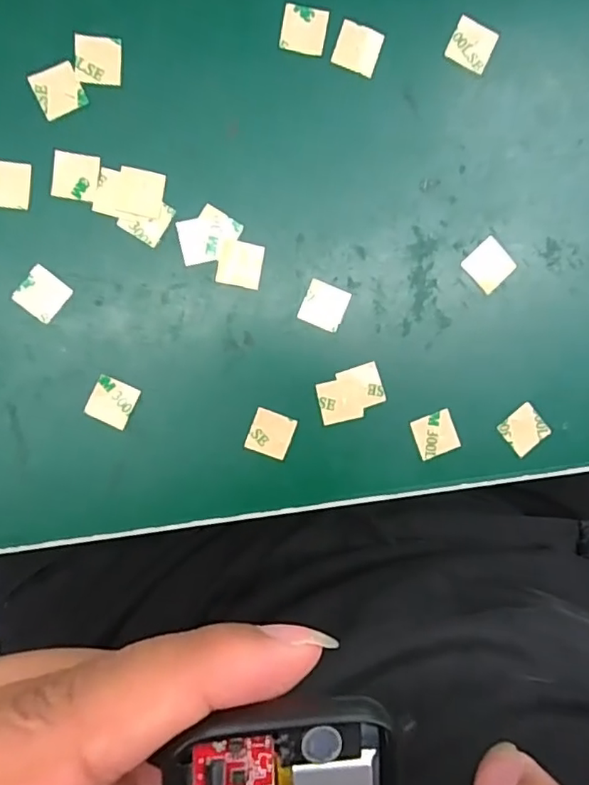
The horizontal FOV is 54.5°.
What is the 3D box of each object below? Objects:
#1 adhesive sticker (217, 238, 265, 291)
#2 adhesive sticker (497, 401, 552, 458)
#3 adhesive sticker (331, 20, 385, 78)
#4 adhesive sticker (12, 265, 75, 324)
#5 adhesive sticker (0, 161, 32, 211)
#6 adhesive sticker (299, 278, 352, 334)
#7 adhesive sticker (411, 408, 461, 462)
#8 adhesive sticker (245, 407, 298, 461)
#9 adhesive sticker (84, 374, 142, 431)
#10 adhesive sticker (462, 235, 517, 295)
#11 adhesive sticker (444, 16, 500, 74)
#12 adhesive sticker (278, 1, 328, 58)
[{"bbox_3d":[-0.019,-0.046,0.204,0.015,0.004,0.016,9,94,-6],"label":"adhesive sticker"},{"bbox_3d":[0.087,0.014,0.216,0.016,0.004,0.015,-39,94,-1],"label":"adhesive sticker"},{"bbox_3d":[0.022,-0.121,0.202,0.015,0.004,0.015,18,95,-6],"label":"adhesive sticker"},{"bbox_3d":[-0.088,-0.034,0.200,0.015,0.004,0.015,37,85,-7],"label":"adhesive sticker"},{"bbox_3d":[-0.098,-0.071,0.196,0.015,0.004,0.015,7,93,-7],"label":"adhesive sticker"},{"bbox_3d":[0.011,-0.031,0.207,0.015,0.004,0.016,22,90,-6],"label":"adhesive sticker"},{"bbox_3d":[0.053,0.016,0.213,0.015,0.004,0.015,-22,94,-2],"label":"adhesive sticker"},{"bbox_3d":[-0.008,0.015,0.209,0.015,0.004,0.015,19,90,-6],"label":"adhesive sticker"},{"bbox_3d":[-0.065,0.004,0.203,0.015,0.004,0.015,25,92,-5],"label":"adhesive sticker"},{"bbox_3d":[0.072,-0.047,0.209,0.016,0.004,0.016,45,90,-5],"label":"adhesive sticker"},{"bbox_3d":[0.063,-0.124,0.204,0.016,0.004,0.015,23,96,-5],"label":"adhesive sticker"},{"bbox_3d":[0.003,-0.127,0.200,0.015,0.004,0.015,10,96,-4],"label":"adhesive sticker"}]

